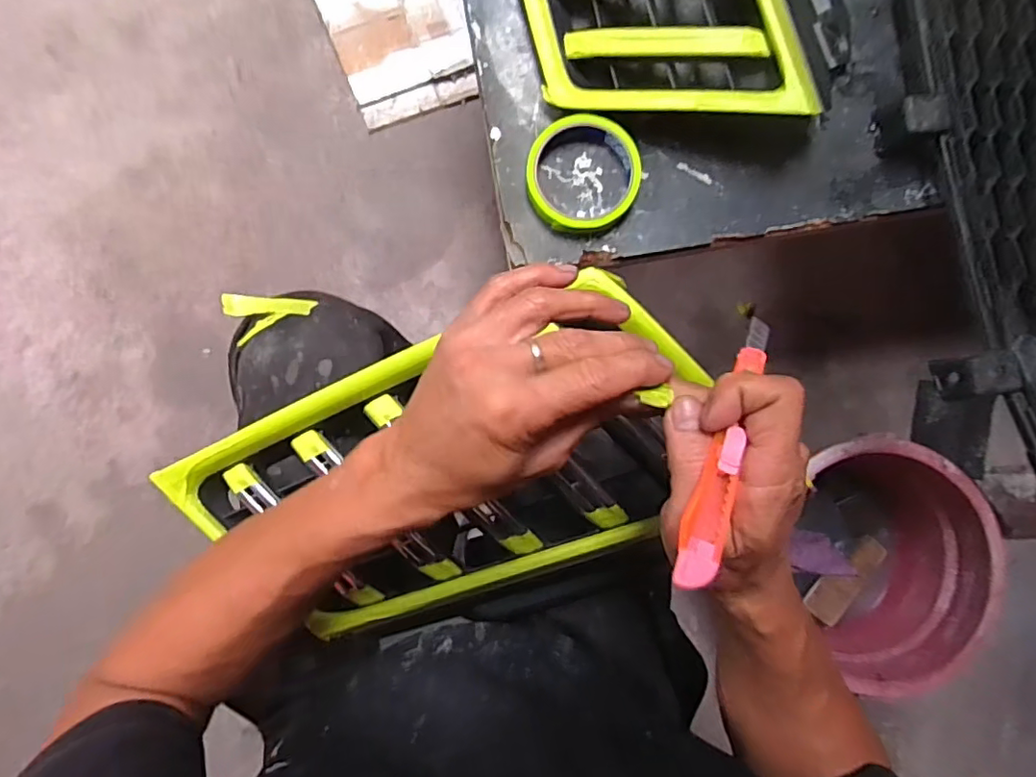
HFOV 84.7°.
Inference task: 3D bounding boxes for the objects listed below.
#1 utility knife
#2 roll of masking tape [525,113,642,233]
[{"bbox_3d":[0.094,0.022,0.249,0.015,0.009,0.142,29,59,-3],"label":"utility knife"},{"bbox_3d":[0.054,-0.179,0.471,0.091,0.027,0.091,0,85,-3],"label":"roll of masking tape"}]

